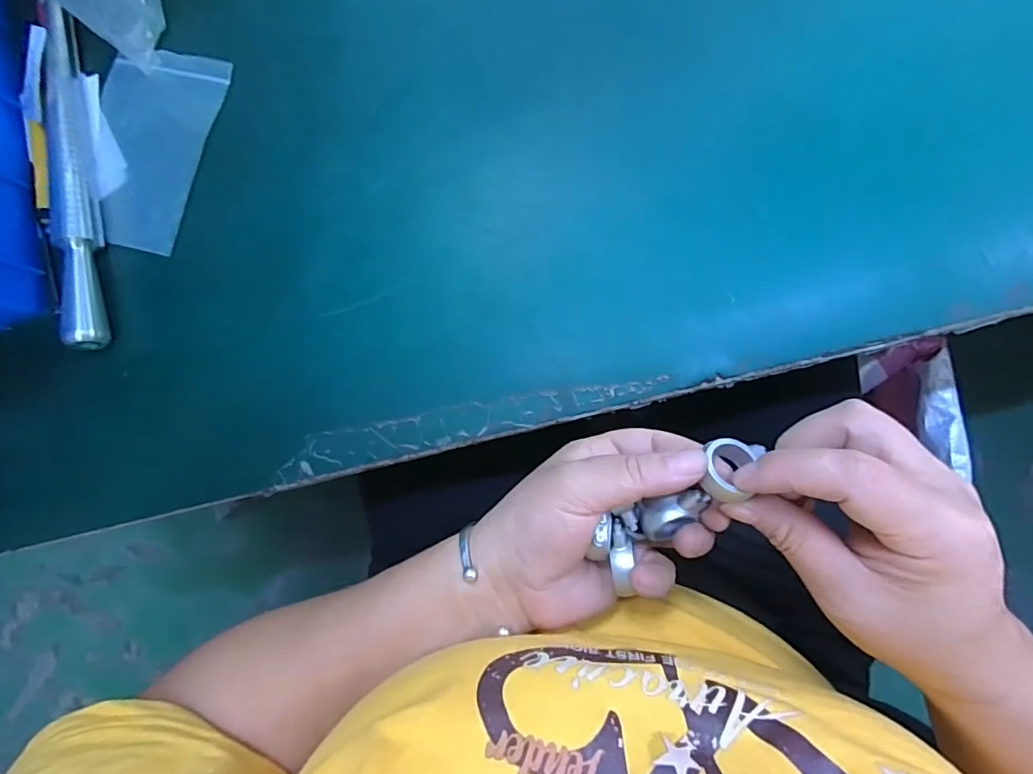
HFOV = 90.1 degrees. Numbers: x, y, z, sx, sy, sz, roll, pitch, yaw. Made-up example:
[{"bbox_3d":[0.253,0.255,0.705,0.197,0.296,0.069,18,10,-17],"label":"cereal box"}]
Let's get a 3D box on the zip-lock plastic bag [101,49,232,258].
[{"bbox_3d":[-0.222,-0.145,0.311,0.074,0.005,0.121,15,87,7],"label":"zip-lock plastic bag"}]

